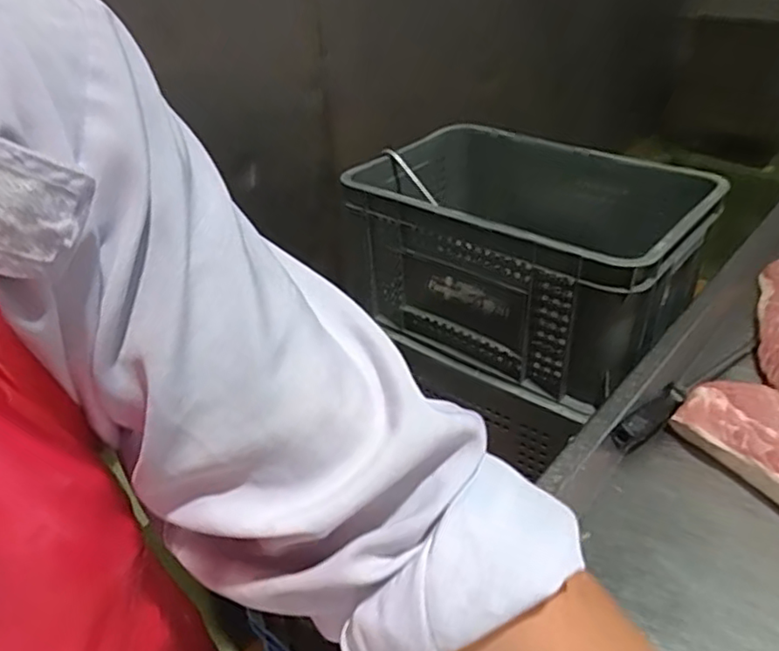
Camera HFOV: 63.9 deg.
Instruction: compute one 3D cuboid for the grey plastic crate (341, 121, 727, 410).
[{"bbox_3d":[0.209,-0.136,1.054,0.539,0.247,0.370,25,43,34],"label":"grey plastic crate"}]

